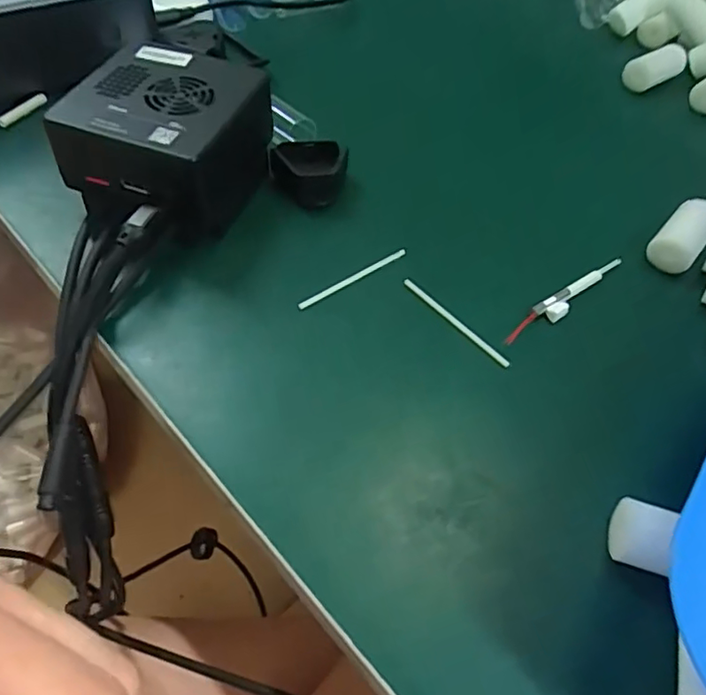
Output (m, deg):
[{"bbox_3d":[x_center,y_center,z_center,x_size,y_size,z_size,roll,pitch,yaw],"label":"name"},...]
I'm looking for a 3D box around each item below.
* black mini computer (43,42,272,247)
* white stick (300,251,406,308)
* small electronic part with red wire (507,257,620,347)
[{"bbox_3d":[-0.085,-0.096,0.276,0.077,0.053,0.086,19,55,9],"label":"black mini computer"},{"bbox_3d":[0.000,-0.032,0.265,0.060,0.004,0.004,-31,62,-24],"label":"white stick"},{"bbox_3d":[0.100,-0.023,0.265,0.077,0.007,0.010,-29,61,-23],"label":"small electronic part with red wire"}]

